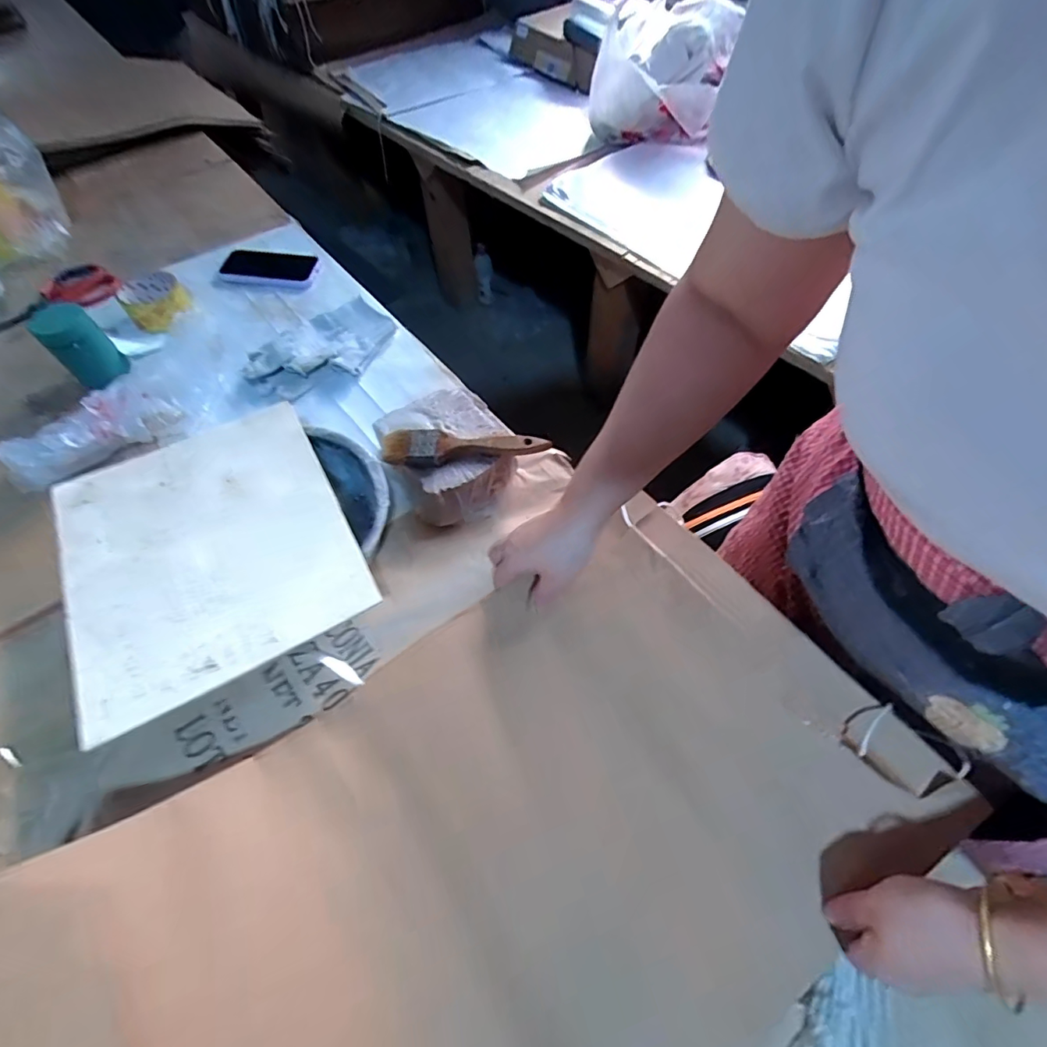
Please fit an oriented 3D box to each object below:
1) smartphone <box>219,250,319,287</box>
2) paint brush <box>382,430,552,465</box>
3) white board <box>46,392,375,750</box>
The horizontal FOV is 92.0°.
[{"bbox_3d":[-0.414,-0.424,0.837,0.162,0.016,0.081,10,58,7],"label":"smartphone"},{"bbox_3d":[-0.062,-0.088,0.540,0.173,0.012,0.040,-6,60,-4],"label":"paint brush"},{"bbox_3d":[-0.293,0.016,0.470,0.232,0.011,0.275,-27,61,-16],"label":"white board"}]

